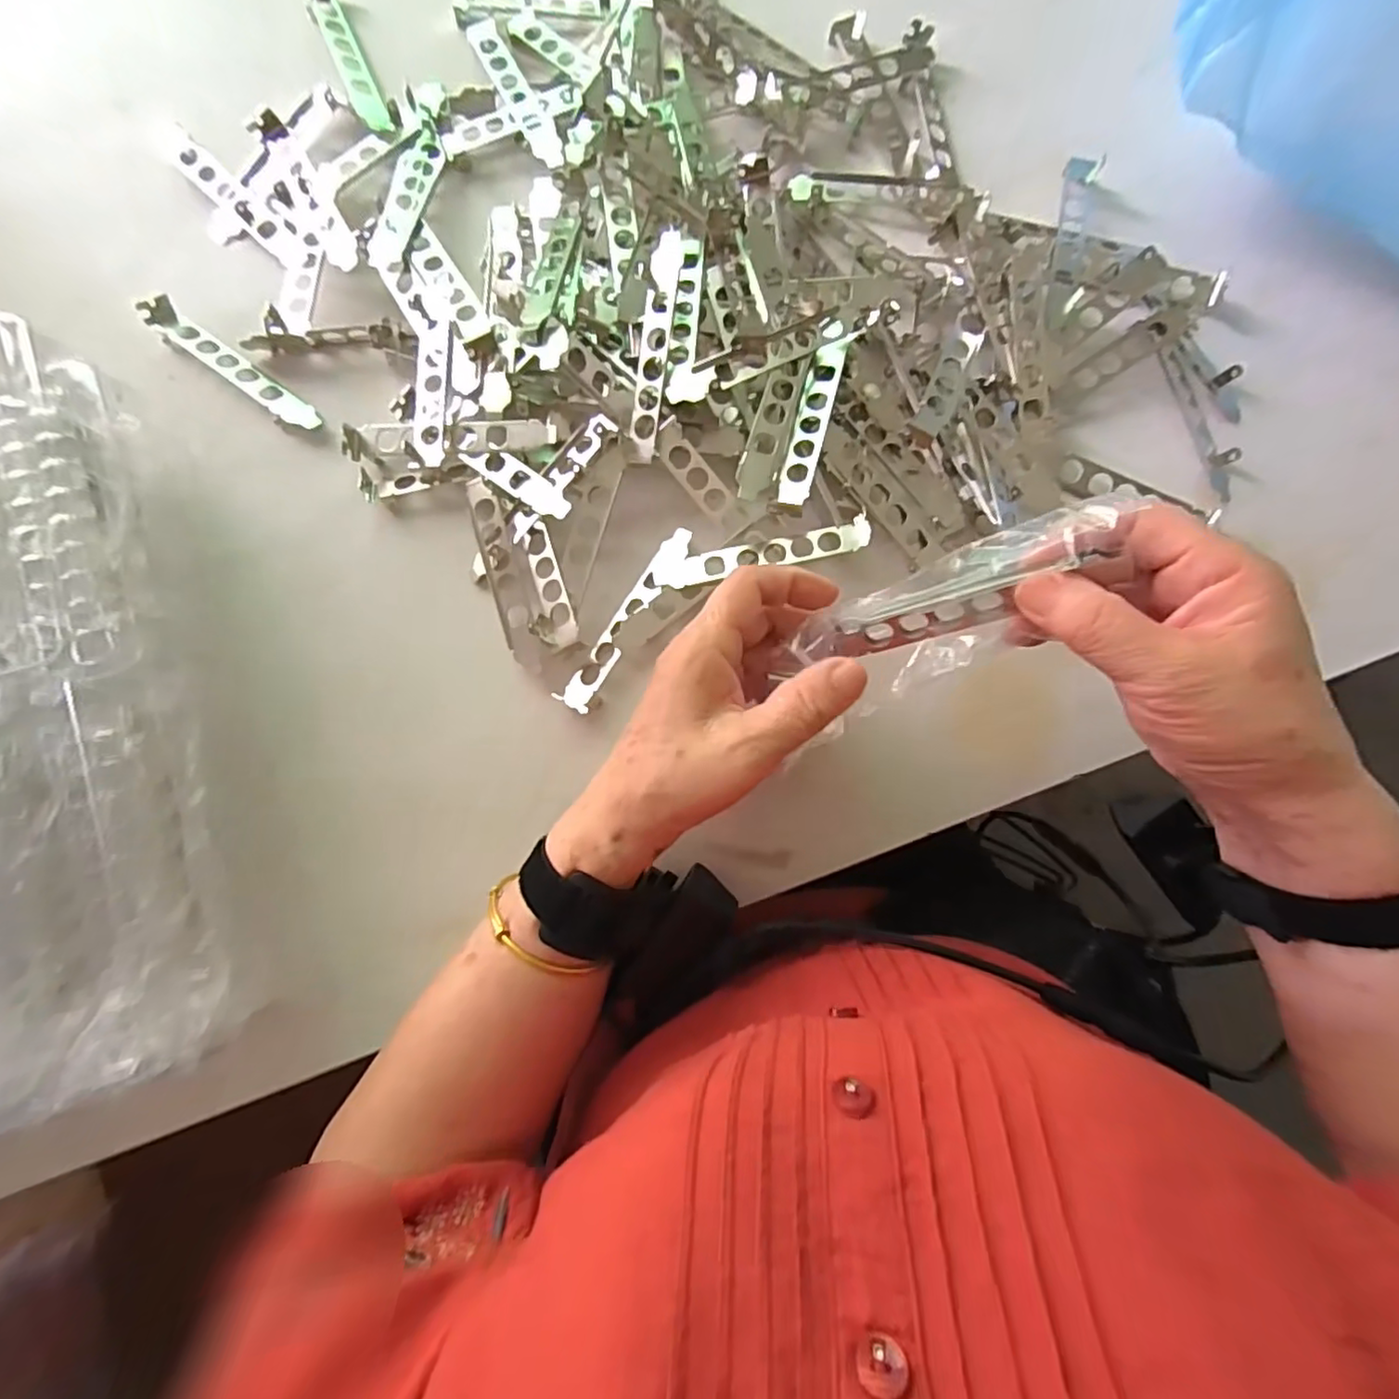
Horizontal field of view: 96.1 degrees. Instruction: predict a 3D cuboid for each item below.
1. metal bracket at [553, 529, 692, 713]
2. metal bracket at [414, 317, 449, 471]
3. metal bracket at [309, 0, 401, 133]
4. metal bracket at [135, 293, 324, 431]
[{"bbox_3d":[-0.038,-0.045,0.357,0.022,0.011,0.120,34,85,3],"label":"metal bracket"},{"bbox_3d":[-0.155,-0.178,0.369,0.017,0.015,0.085,1,84,0],"label":"metal bracket"},{"bbox_3d":[-0.228,-0.417,0.403,0.025,0.016,0.116,-28,85,-3],"label":"metal bracket"},{"bbox_3d":[-0.280,-0.198,0.378,0.118,0.022,0.020,36,85,3],"label":"metal bracket"}]

